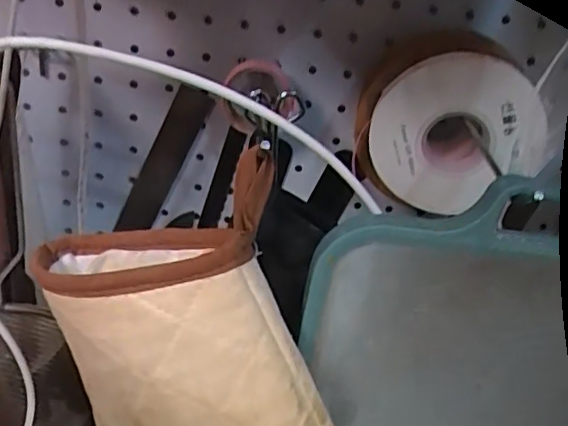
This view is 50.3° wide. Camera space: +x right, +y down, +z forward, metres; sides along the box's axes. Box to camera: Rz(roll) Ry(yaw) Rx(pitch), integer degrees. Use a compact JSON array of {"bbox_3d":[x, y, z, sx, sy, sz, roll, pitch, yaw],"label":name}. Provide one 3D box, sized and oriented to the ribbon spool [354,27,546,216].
[{"bbox_3d":[0.097,-0.055,0.380,0.100,0.104,0.061,9,26,2],"label":"ribbon spool"}]

